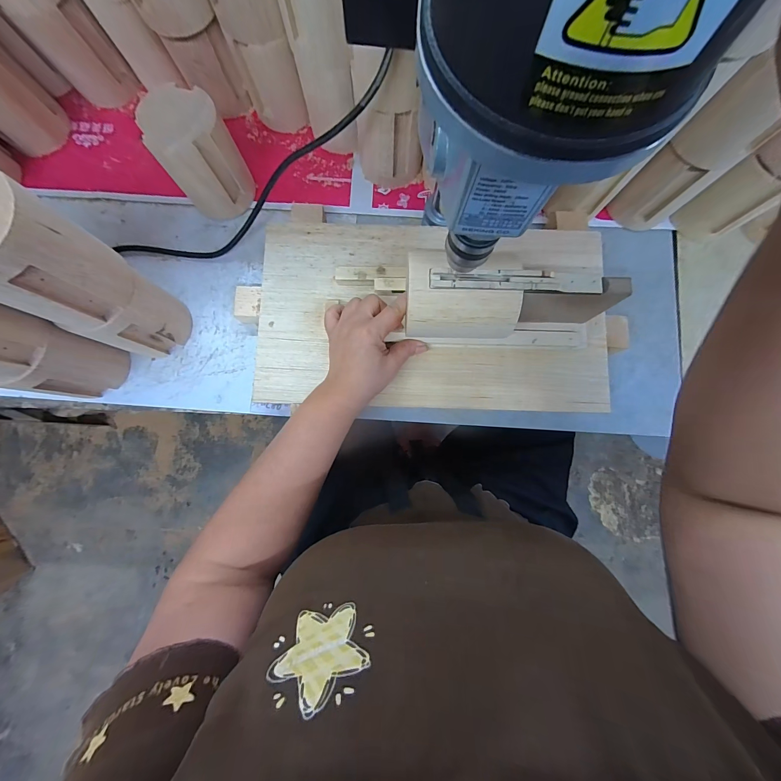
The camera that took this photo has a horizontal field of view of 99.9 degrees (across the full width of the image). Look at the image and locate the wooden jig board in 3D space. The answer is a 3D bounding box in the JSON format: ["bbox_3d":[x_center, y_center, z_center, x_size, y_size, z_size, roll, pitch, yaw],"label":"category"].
[{"bbox_3d":[0.051,-0.086,0.362,0.393,0.023,0.205,2,84,-1],"label":"wooden jig board"}]

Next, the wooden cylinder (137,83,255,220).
[{"bbox_3d":[-0.209,-0.258,0.370,0.076,0.105,0.073,0,84,-1],"label":"wooden cylinder"}]

